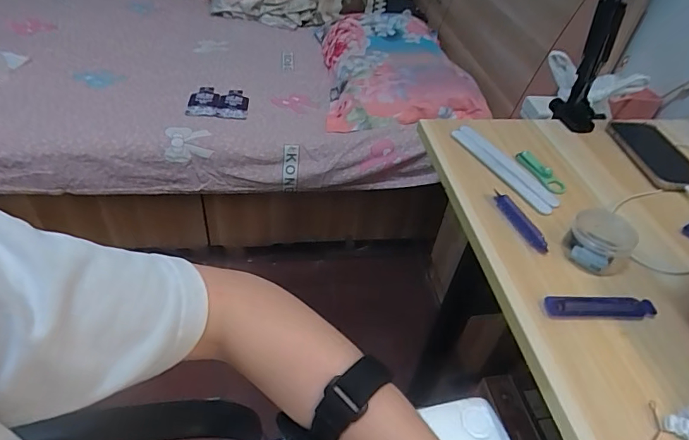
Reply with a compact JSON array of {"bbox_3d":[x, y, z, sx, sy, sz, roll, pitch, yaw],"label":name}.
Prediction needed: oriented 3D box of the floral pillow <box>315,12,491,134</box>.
[{"bbox_3d":[0.144,-0.460,1.329,0.393,0.117,0.607,1,44,-7],"label":"floral pillow"}]

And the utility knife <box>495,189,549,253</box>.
[{"bbox_3d":[0.192,0.000,0.485,0.014,0.011,0.089,-11,46,-19],"label":"utility knife"}]

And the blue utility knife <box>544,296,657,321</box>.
[{"bbox_3d":[0.236,0.081,0.410,0.103,0.007,0.020,4,43,-5],"label":"blue utility knife"}]

